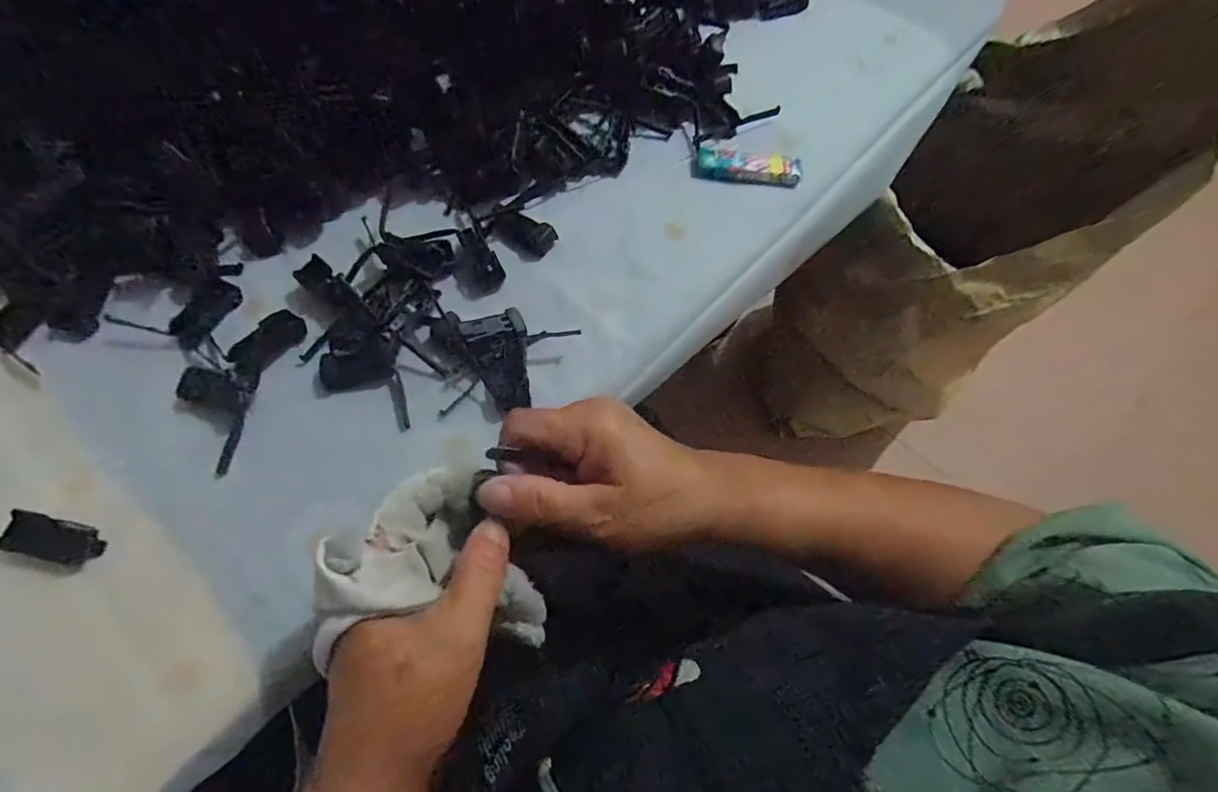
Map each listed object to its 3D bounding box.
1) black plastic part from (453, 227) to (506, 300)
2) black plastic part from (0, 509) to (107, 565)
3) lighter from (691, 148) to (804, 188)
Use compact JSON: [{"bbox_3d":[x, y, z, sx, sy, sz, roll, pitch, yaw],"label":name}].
[{"bbox_3d":[-0.093,-0.093,0.362,0.032,0.012,0.046,-19,70,-11],"label":"black plastic part"},{"bbox_3d":[-0.304,0.079,0.286,0.047,0.004,0.021,18,67,-9],"label":"black plastic part"},{"bbox_3d":[0.107,-0.180,0.409,0.081,0.019,0.022,7,67,0],"label":"lighter"}]

